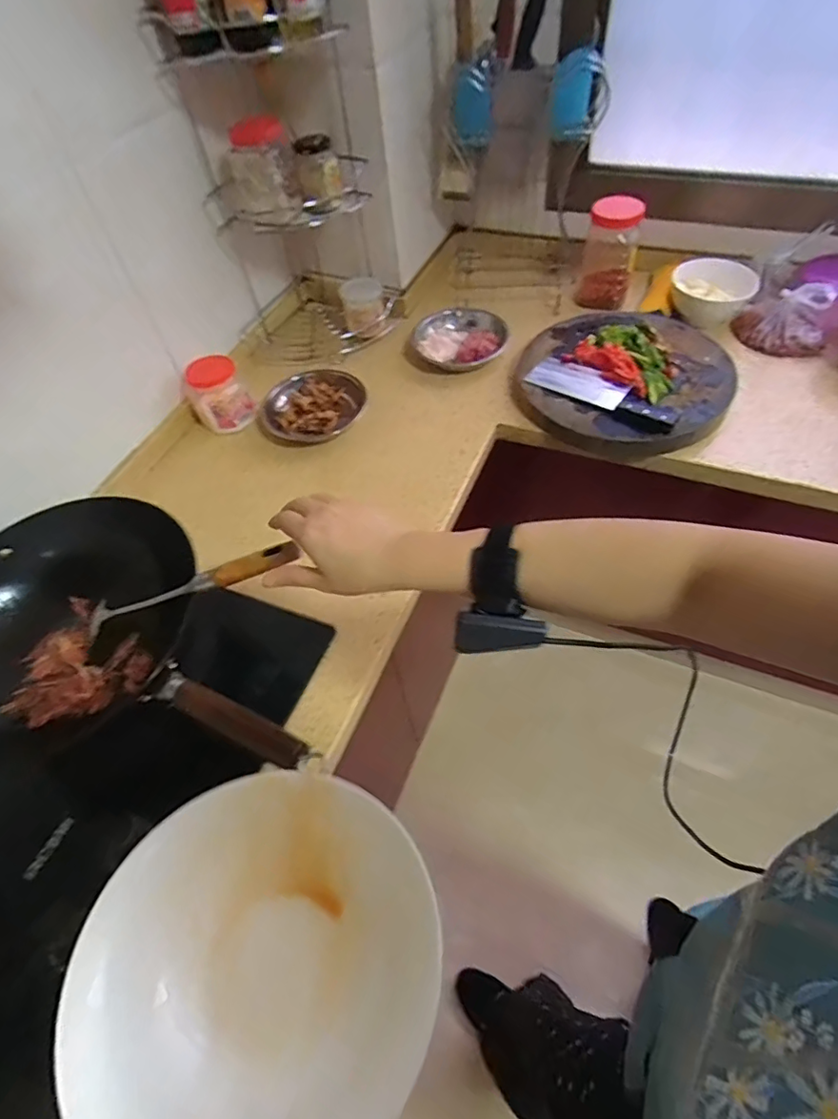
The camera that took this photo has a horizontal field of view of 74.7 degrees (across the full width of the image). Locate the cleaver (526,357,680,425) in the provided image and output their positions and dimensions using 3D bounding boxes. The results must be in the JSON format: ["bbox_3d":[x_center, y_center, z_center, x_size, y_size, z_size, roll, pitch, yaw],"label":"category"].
[{"bbox_3d":[0.330,-0.304,0.986,0.275,0.025,0.083,33,63,26],"label":"cleaver"}]

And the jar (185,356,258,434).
[{"bbox_3d":[-0.372,-0.314,1.028,0.100,0.118,0.093,-3,54,4],"label":"jar"}]

